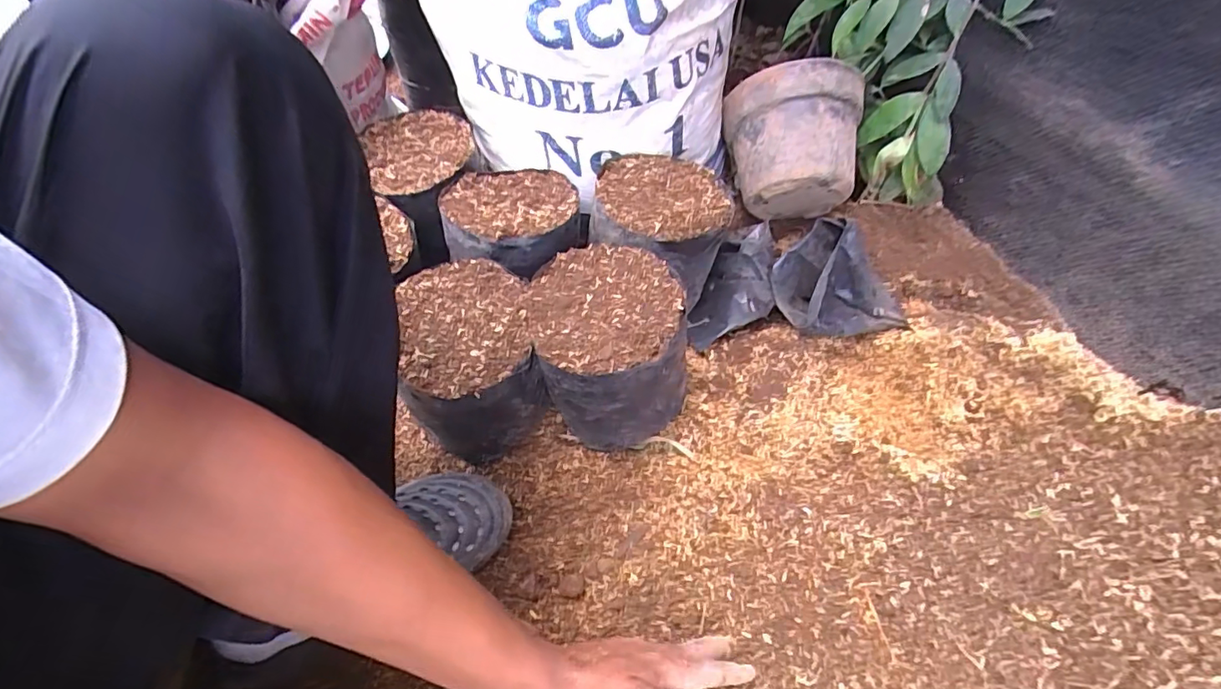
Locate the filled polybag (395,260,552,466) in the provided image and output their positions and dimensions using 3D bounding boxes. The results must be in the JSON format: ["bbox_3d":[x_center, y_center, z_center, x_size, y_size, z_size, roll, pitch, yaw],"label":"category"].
[{"bbox_3d":[-0.138,0.028,0.576,0.131,0.158,0.165,-10,54,-6],"label":"filled polybag"}]

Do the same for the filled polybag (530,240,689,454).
[{"bbox_3d":[-0.004,0.006,0.576,0.146,0.154,0.164,-9,54,-5],"label":"filled polybag"}]

